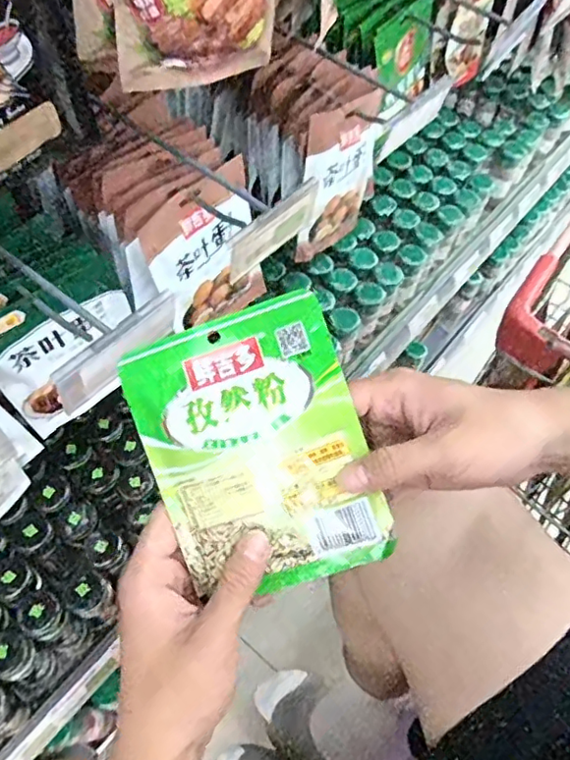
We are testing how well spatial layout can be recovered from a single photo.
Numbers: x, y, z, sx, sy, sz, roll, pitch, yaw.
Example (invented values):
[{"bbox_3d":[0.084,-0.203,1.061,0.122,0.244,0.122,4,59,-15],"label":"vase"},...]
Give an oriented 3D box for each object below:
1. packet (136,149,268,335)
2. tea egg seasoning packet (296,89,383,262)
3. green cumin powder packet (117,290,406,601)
[{"bbox_3d":[-0.073,-0.118,0.569,0.017,0.157,0.128,30,59,31],"label":"packet"},{"bbox_3d":[0.061,-0.228,0.654,0.135,0.167,0.026,-42,59,-17],"label":"tea egg seasoning packet"},{"bbox_3d":[-0.016,0.042,0.332,0.121,0.014,0.154,-19,92,8],"label":"green cumin powder packet"}]

